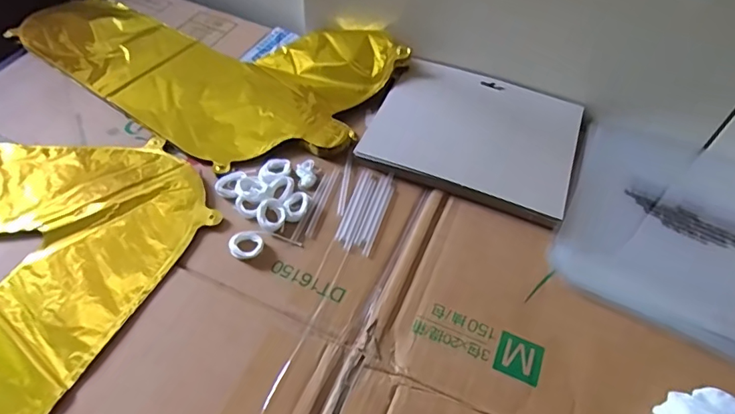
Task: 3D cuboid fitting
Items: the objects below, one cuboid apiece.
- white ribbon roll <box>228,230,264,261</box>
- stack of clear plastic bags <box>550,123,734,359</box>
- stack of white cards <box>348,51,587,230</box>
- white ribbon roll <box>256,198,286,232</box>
[{"bbox_3d":[-0.098,0.031,0.414,0.027,0.007,0.026,2,53,-3],"label":"white ribbon roll"},{"bbox_3d":[0.298,0.016,0.467,0.217,0.005,0.235,23,55,13],"label":"stack of clear plastic bags"},{"bbox_3d":[0.108,-0.074,0.503,0.194,0.014,0.157,21,54,11],"label":"stack of white cards"},{"bbox_3d":[-0.081,0.007,0.430,0.024,0.008,0.028,-17,56,-17],"label":"white ribbon roll"}]

